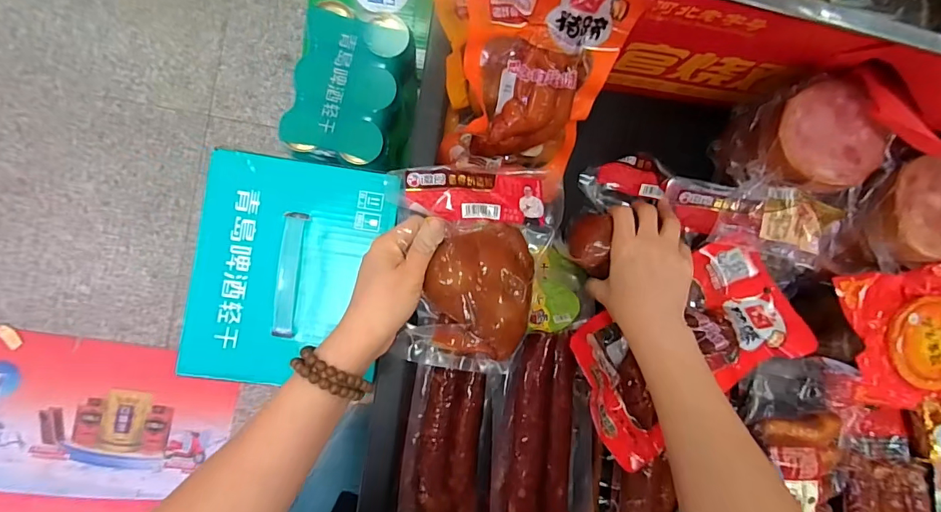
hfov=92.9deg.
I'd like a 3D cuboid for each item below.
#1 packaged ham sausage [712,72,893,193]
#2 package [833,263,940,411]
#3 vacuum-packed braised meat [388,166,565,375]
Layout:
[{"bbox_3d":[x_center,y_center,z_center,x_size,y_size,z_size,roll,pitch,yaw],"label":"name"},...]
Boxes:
[{"bbox_3d":[0.308,-0.107,0.437,0.102,0.111,0.104,10,87,-6],"label":"packaged ham sausage"},{"bbox_3d":[0.395,0.073,0.401,0.098,0.033,0.120,-6,88,-7],"label":"package"},{"bbox_3d":[0.009,0.008,0.379,0.133,0.039,0.168,-2,86,-3],"label":"vacuum-packed braised meat"}]

